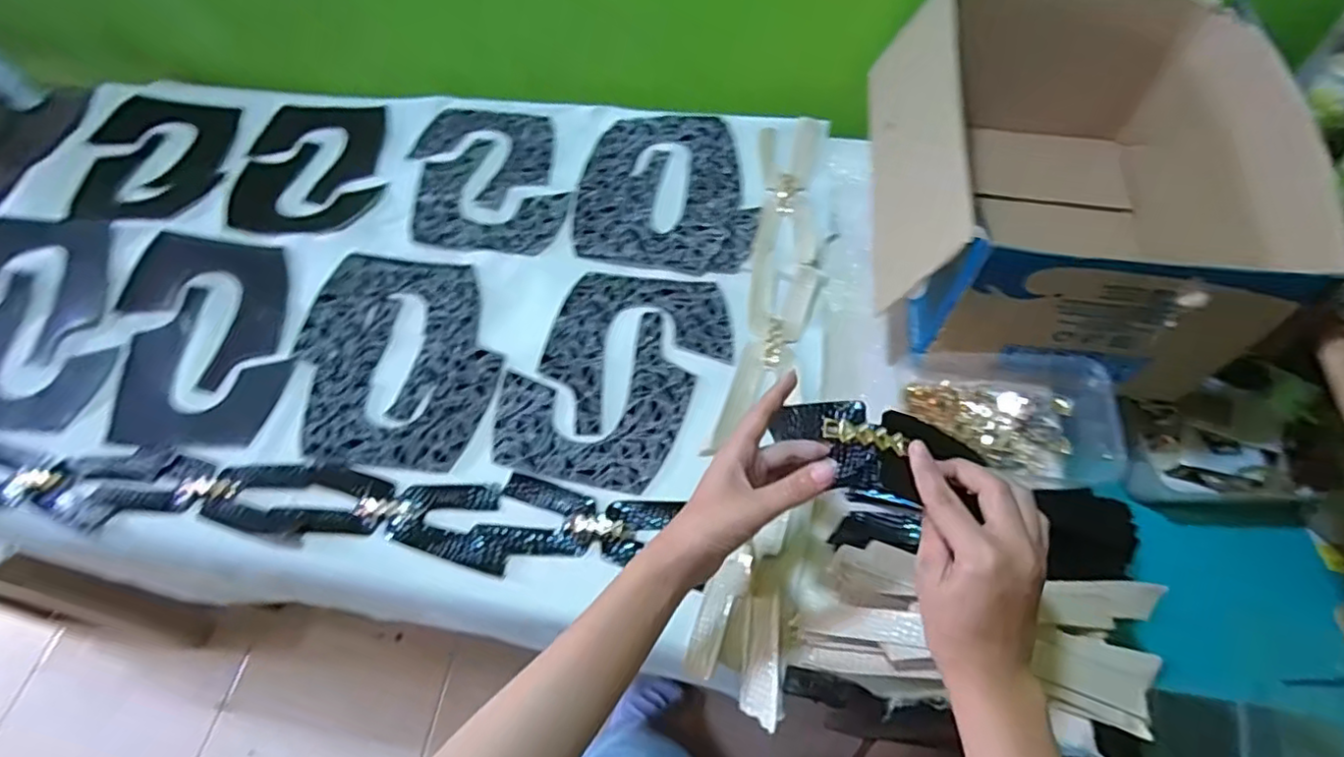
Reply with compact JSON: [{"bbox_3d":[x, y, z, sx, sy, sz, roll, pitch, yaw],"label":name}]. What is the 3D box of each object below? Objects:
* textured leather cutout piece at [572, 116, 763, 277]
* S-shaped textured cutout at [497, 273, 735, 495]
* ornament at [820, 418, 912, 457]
[{"bbox_3d":[-0.001,-0.226,0.748,0.209,0.010,0.240,9,60,7],"label":"textured leather cutout piece"},{"bbox_3d":[-0.055,-0.008,0.633,0.195,0.012,0.235,15,61,11],"label":"S-shaped textured cutout"},{"bbox_3d":[0.119,0.035,0.385,0.053,0.008,0.014,13,64,0],"label":"ornament"}]

